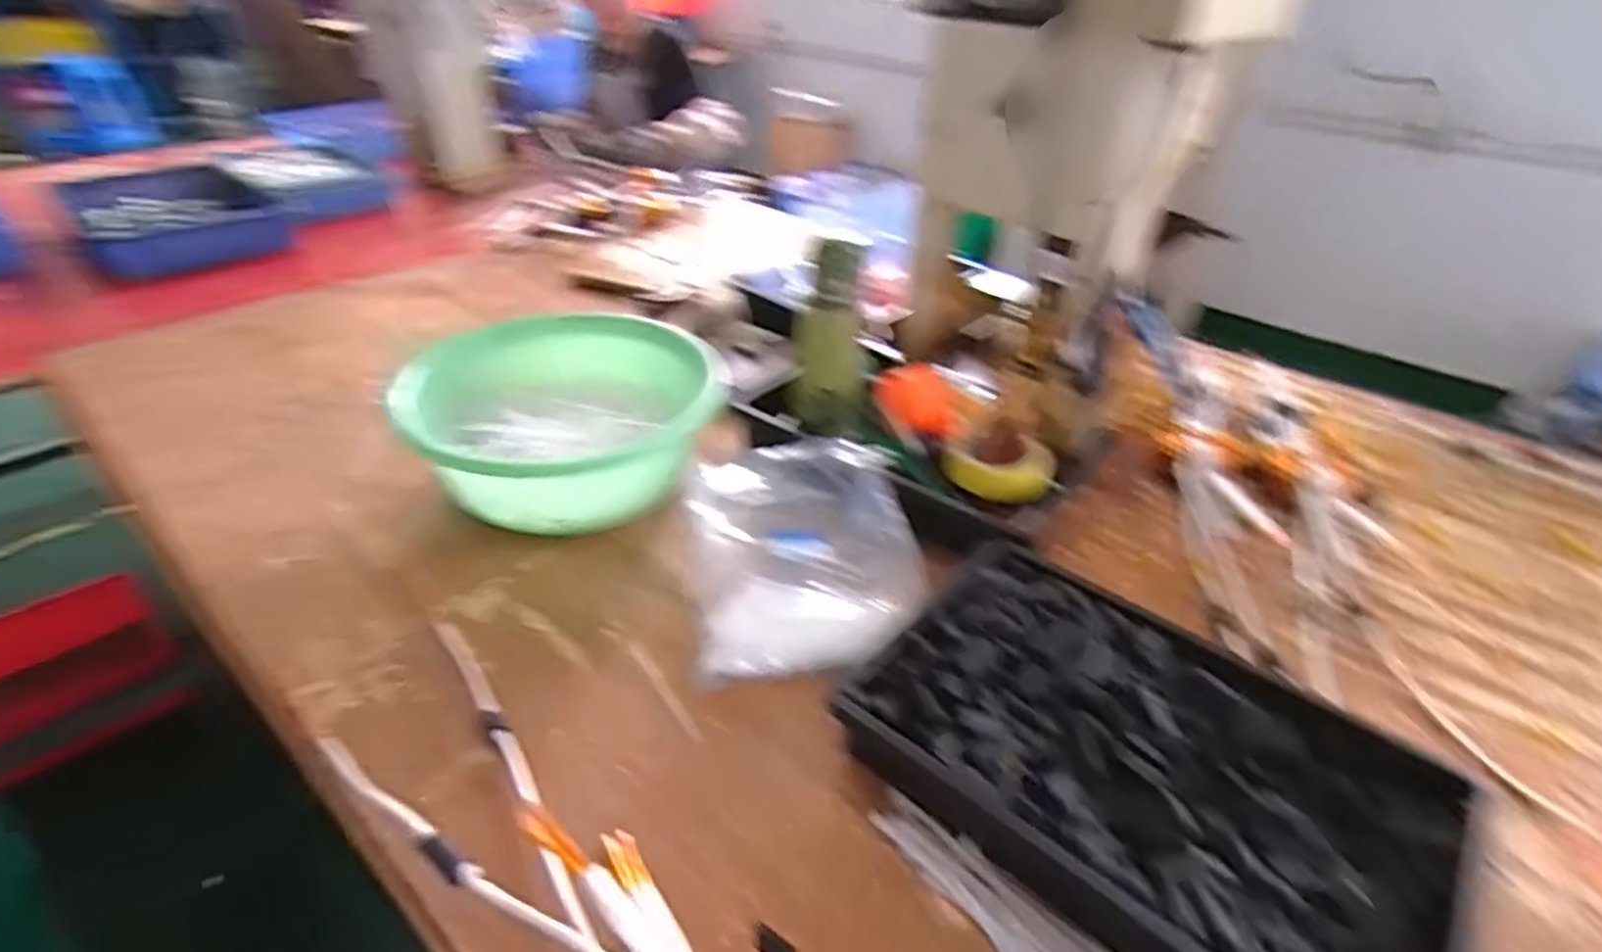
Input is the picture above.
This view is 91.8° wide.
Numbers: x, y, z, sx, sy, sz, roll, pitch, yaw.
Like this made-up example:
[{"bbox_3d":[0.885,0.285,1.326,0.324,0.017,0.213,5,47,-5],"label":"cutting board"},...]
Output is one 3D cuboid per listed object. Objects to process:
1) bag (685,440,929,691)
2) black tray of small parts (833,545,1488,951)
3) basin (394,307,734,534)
[{"bbox_3d":[0.003,0.066,0.698,0.203,0.069,0.230,-5,35,-9],"label":"bag"},{"bbox_3d":[0.230,0.202,0.536,0.349,0.075,0.254,27,42,33],"label":"black tray of small parts"},{"bbox_3d":[-0.229,-0.062,0.808,0.302,0.137,0.299,1,34,-1],"label":"basin"}]

